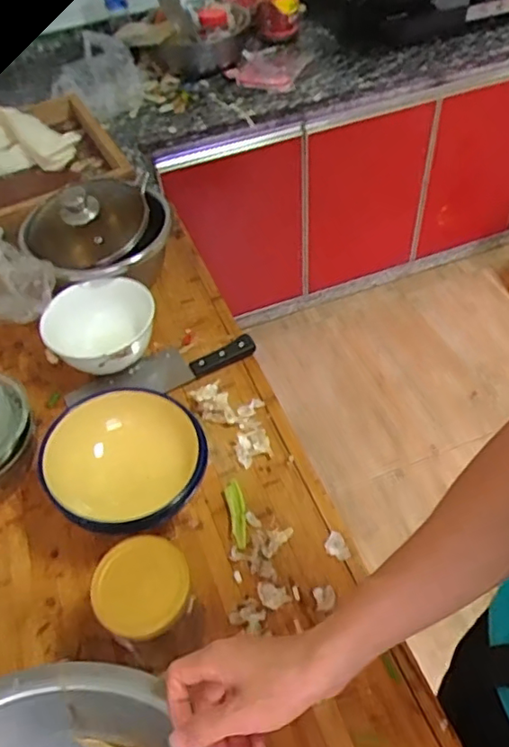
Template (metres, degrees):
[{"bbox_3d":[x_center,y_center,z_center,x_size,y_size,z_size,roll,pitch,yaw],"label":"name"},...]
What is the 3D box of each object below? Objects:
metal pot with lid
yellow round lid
[{"bbox_3d":[-0.254,-0.219,0.947,0.239,0.143,0.216,-12,50,-5],"label":"metal pot with lid"},{"bbox_3d":[-0.100,0.184,0.519,0.081,0.011,0.086,-3,50,3],"label":"yellow round lid"}]

